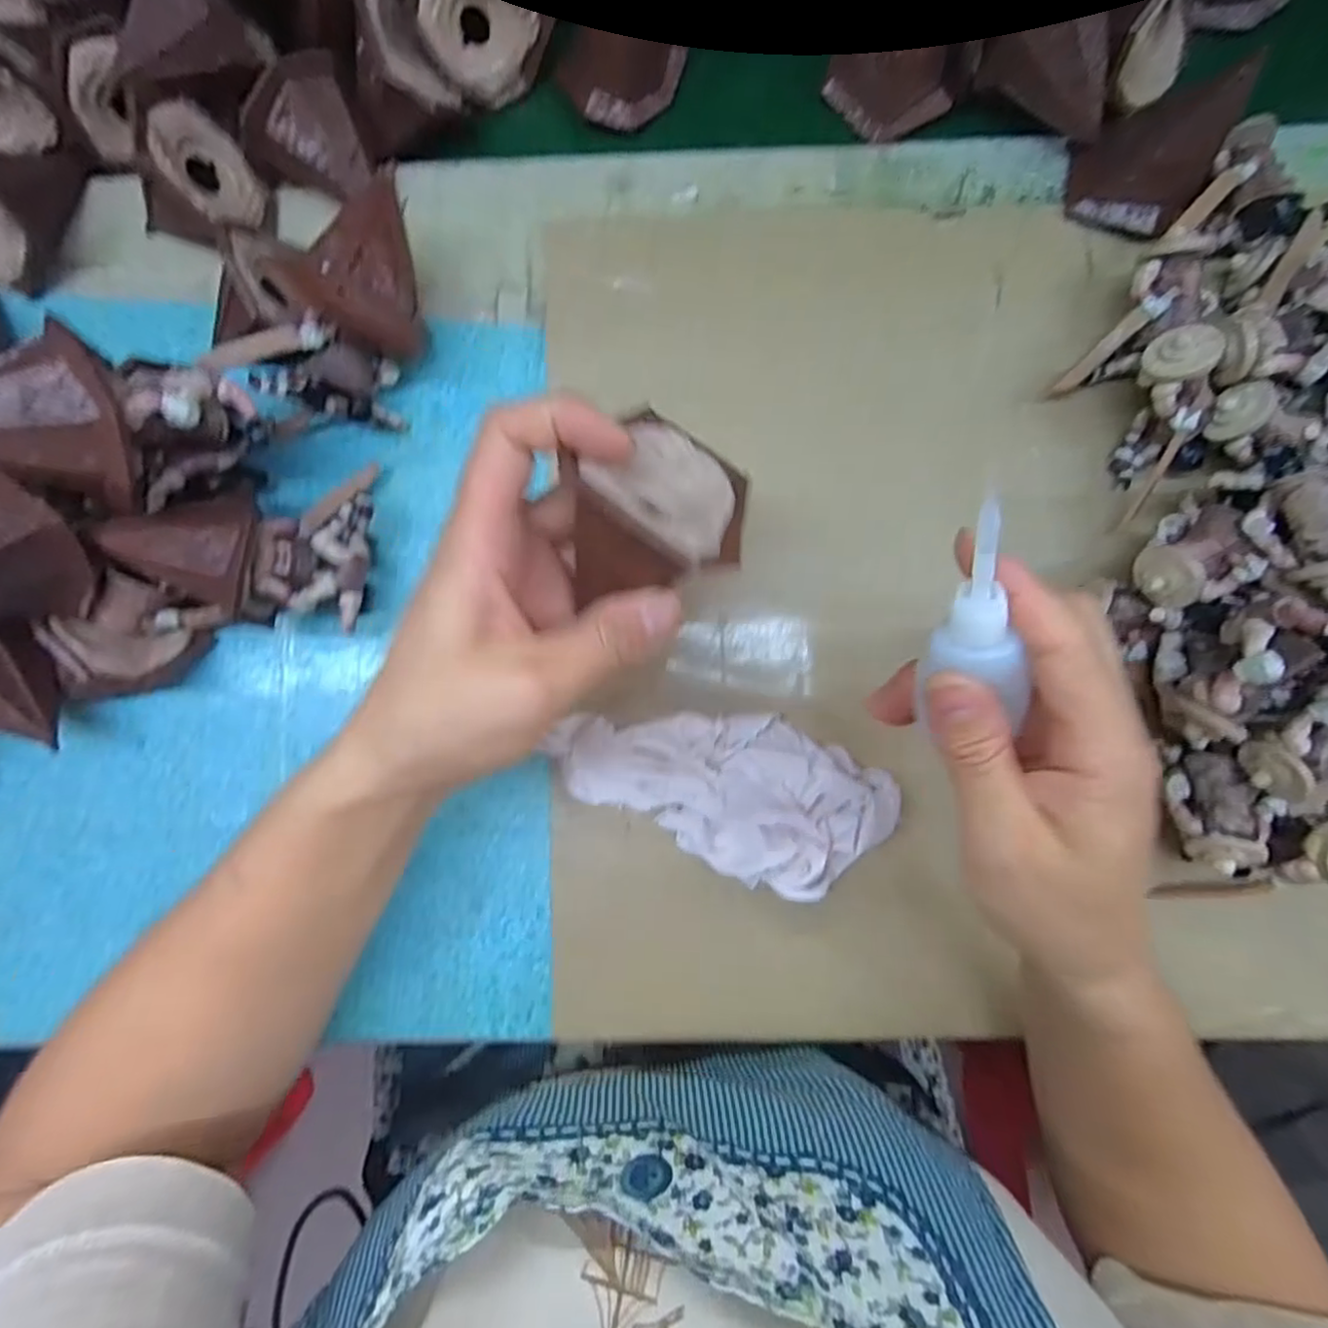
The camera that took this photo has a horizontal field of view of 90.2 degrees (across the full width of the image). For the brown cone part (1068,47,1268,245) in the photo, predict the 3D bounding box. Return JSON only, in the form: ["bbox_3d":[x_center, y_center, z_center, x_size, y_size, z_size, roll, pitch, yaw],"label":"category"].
[{"bbox_3d":[0.225,-0.236,0.301,0.057,0.054,0.054,40,89,4],"label":"brown cone part"}]

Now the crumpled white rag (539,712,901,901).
[{"bbox_3d":[0.028,0.055,0.309,0.147,0.023,0.072,26,88,3],"label":"crumpled white rag"}]

